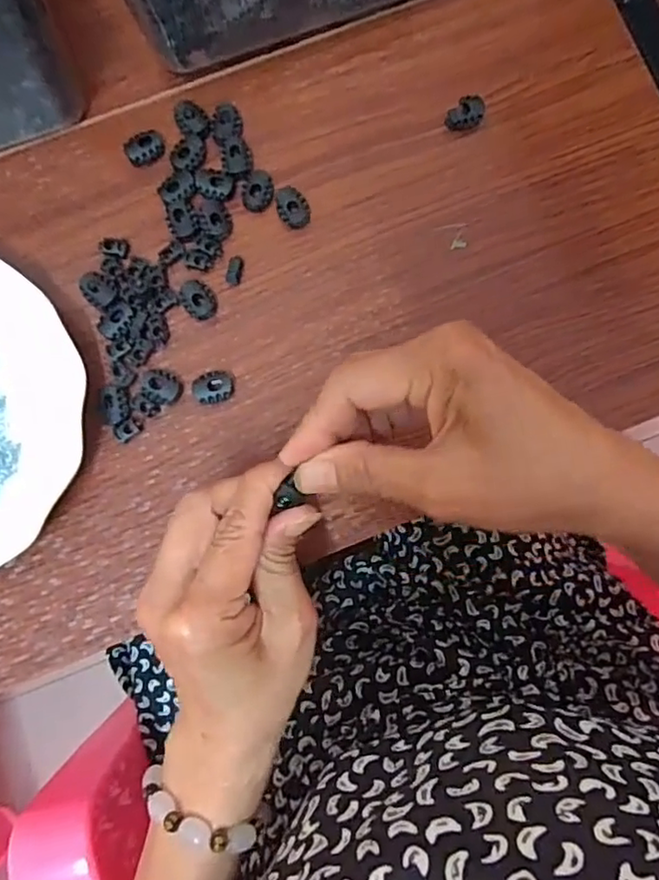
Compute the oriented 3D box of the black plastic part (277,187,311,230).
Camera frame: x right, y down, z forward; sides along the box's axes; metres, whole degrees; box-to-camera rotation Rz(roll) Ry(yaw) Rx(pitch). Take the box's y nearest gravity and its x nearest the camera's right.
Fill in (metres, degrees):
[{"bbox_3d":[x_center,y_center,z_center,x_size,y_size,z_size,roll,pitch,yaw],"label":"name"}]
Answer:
[{"bbox_3d":[-0.021,-0.135,0.349,0.018,0.012,0.024,-12,84,-3],"label":"black plastic part"}]

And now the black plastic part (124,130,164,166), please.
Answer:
[{"bbox_3d":[-0.108,-0.170,0.354,0.023,0.013,0.015,-22,85,-4],"label":"black plastic part"}]

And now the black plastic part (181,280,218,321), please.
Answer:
[{"bbox_3d":[-0.074,-0.079,0.341,0.017,0.011,0.021,-44,87,-6],"label":"black plastic part"}]

